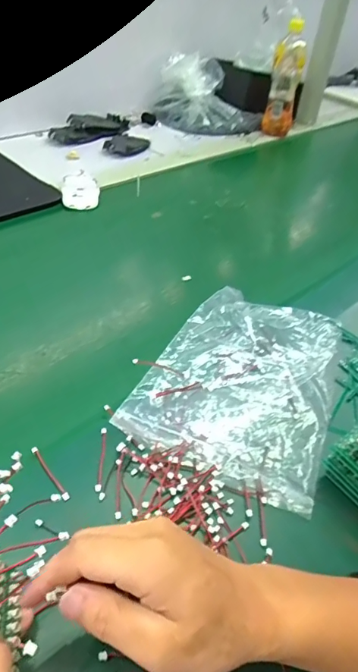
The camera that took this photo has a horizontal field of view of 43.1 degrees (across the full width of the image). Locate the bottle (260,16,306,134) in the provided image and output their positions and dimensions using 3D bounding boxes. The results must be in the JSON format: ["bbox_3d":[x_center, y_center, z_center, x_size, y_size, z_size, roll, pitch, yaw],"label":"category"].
[{"bbox_3d":[0.228,-0.547,0.977,0.068,0.202,0.064,14,42,9],"label":"bottle"}]

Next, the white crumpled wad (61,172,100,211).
[{"bbox_3d":[-0.157,-0.235,0.726,0.057,0.019,0.082,-1,42,-8],"label":"white crumpled wad"}]

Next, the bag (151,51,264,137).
[{"bbox_3d":[0.064,-0.539,1.021,0.245,0.120,0.155,16,42,11],"label":"bag"}]

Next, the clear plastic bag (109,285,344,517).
[{"bbox_3d":[0.070,0.034,0.452,0.166,0.018,0.238,19,43,14],"label":"clear plastic bag"}]

